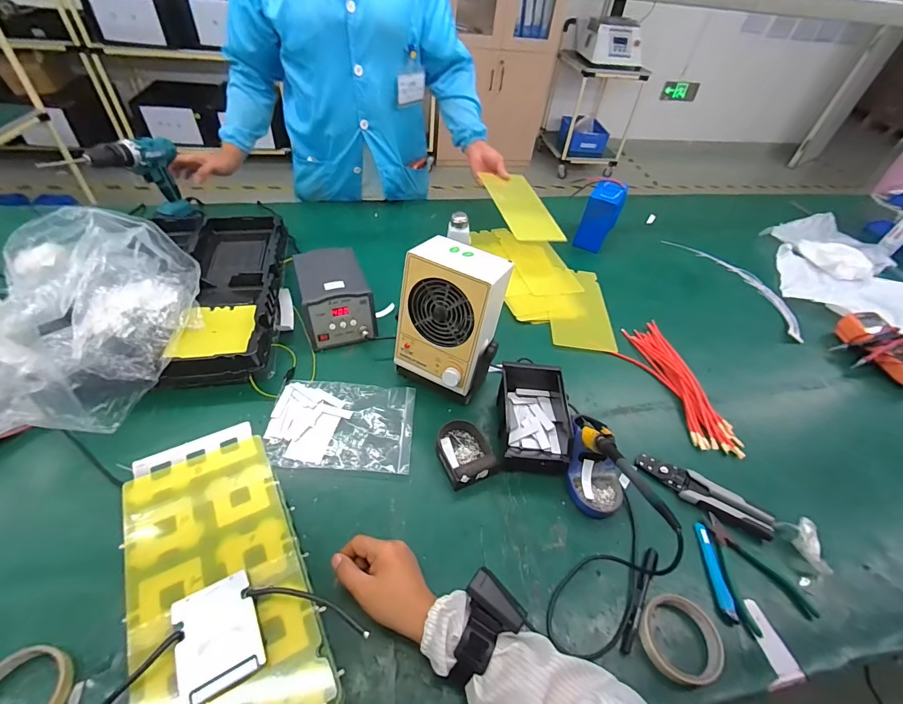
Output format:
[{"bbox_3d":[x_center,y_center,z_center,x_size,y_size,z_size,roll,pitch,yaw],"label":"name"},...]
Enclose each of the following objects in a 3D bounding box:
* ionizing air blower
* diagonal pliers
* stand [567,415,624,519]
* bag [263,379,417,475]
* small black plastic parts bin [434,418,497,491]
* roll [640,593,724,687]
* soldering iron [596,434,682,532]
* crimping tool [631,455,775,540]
[{"bbox_3d":[0.001,-0.044,0.668,0.155,0.235,0.128,28,50,19],"label":"ionizing air blower"},{"bbox_3d":[0.415,0.311,0.565,0.107,0.019,0.149,-15,50,-19],"label":"diagonal pliers"},{"bbox_3d":[0.225,0.166,0.616,0.086,0.086,0.147,3,47,-4],"label":"stand"},{"bbox_3d":[-0.180,0.116,0.659,0.230,0.018,0.166,4,47,-3],"label":"bag"},{"bbox_3d":[0.019,0.158,0.634,0.075,0.031,0.107,-13,50,-18],"label":"small black plastic parts bin"},{"bbox_3d":[0.281,0.350,0.489,0.092,0.026,0.088,3,47,-3],"label":"roll"},{"bbox_3d":[0.234,0.157,0.516,0.025,0.020,0.180,0,19,-7],"label":"soldering iron"},{"bbox_3d":[0.399,0.218,0.633,0.200,0.014,0.057,27,50,18],"label":"crimping tool"}]

